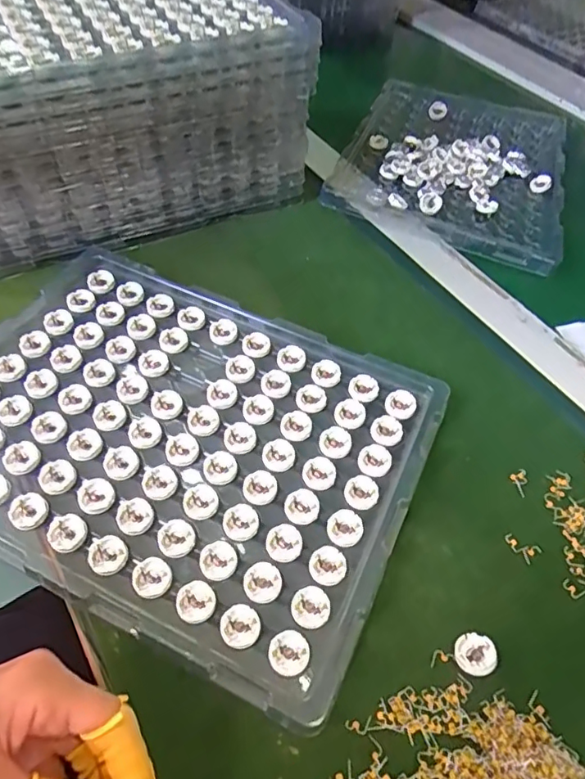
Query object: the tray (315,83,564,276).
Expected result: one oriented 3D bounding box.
[{"bbox_3d":[0.209,-0.295,0.653,0.250,0.017,0.360,19,54,8],"label":"tray"}]

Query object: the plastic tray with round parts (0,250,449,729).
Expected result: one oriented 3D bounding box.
[{"bbox_3d":[-0.086,0.028,0.384,0.348,0.015,0.252,24,55,12],"label":"plastic tray with round parts"}]

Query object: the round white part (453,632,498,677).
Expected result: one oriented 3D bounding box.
[{"bbox_3d":[0.107,0.155,0.310,0.024,0.006,0.023,-8,45,14],"label":"round white part"}]

